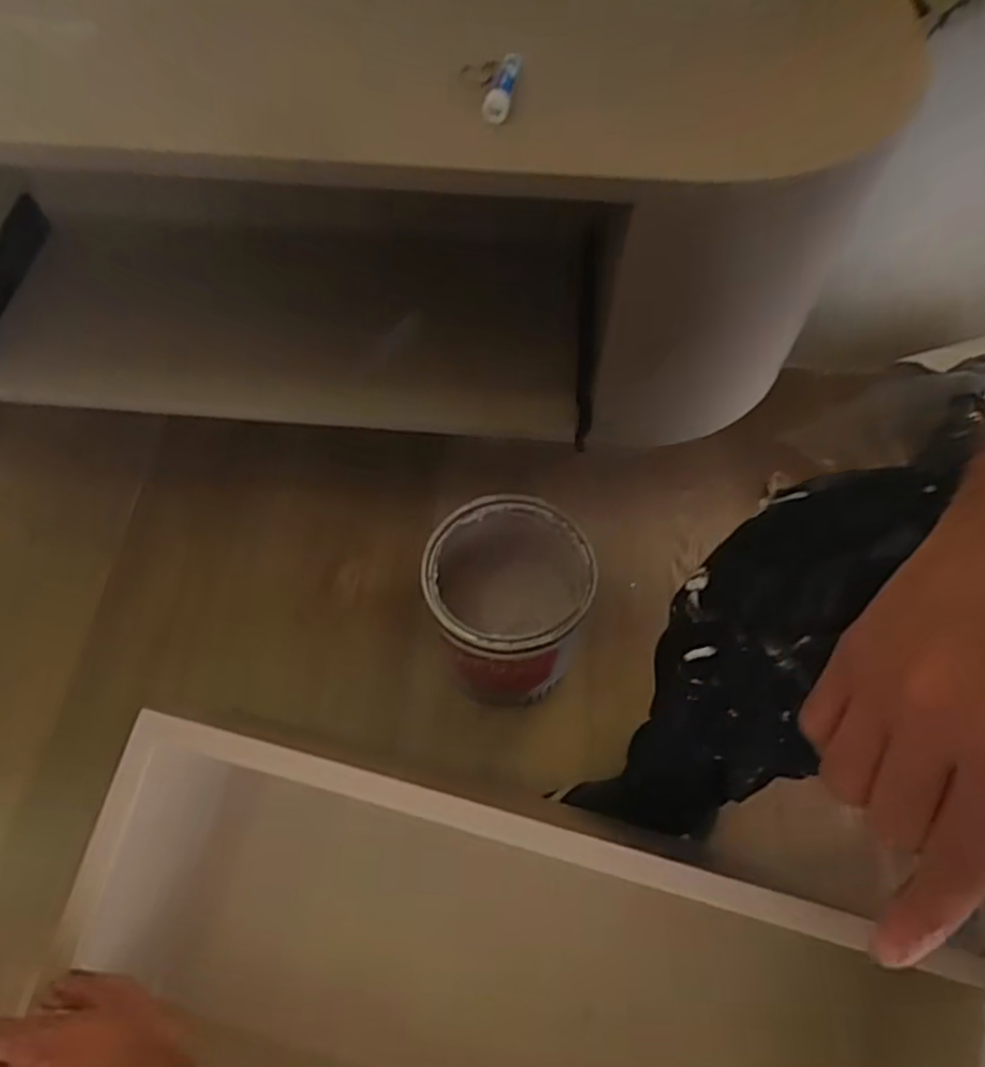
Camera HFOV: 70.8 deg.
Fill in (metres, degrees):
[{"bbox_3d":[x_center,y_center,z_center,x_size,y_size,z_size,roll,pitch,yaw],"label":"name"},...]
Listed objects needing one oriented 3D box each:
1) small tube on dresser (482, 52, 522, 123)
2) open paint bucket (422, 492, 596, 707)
[{"bbox_3d":[0.007,-0.321,0.499,0.021,0.019,0.056,11,62,5],"label":"small tube on dresser"},{"bbox_3d":[0.015,0.074,0.726,0.157,0.176,0.155,0,62,-1],"label":"open paint bucket"}]

